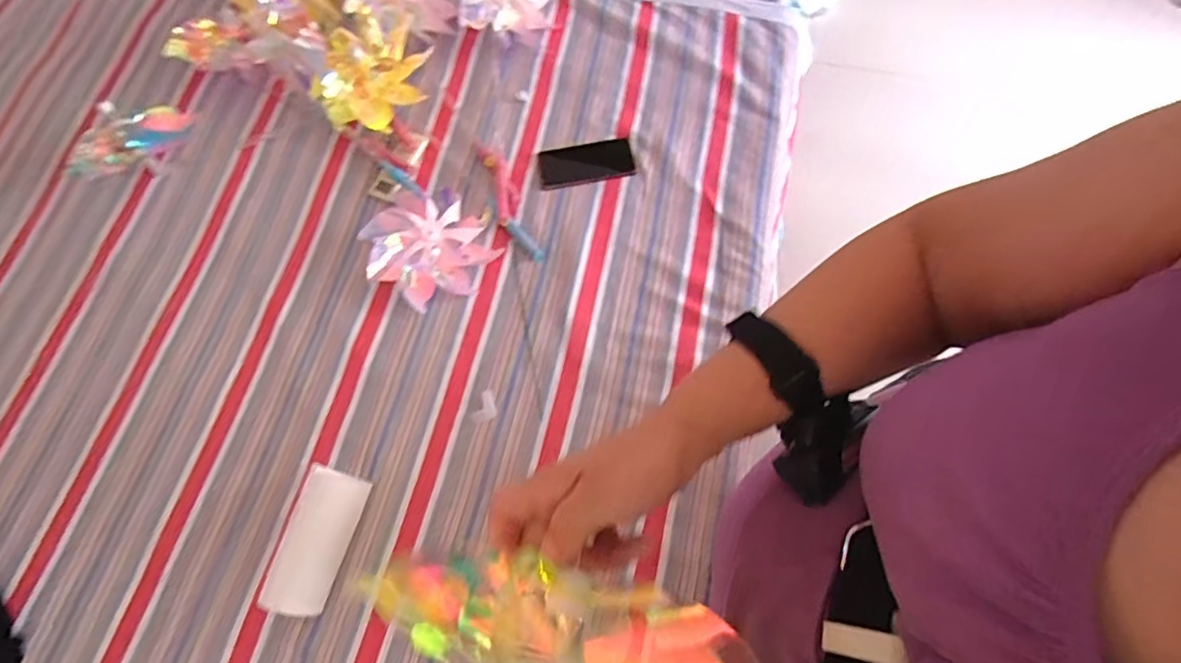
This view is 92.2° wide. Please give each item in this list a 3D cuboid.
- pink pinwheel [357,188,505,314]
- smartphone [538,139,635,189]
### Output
[{"bbox_3d":[-0.268,-0.141,0.907,0.190,0.051,0.206,-38,73,-12],"label":"pink pinwheel"},{"bbox_3d":[-0.008,-0.294,0.990,0.165,0.009,0.080,-7,70,-1],"label":"smartphone"}]

